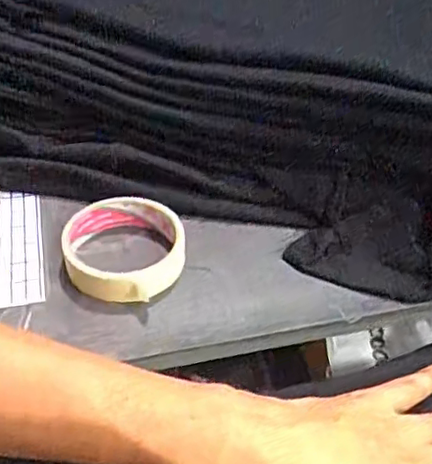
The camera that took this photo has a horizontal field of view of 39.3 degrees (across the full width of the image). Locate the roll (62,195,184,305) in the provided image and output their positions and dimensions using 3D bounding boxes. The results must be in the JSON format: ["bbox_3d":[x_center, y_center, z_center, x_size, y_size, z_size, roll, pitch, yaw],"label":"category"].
[{"bbox_3d":[-0.066,0.013,0.439,0.083,0.031,0.085,2,43,-2],"label":"roll"}]

